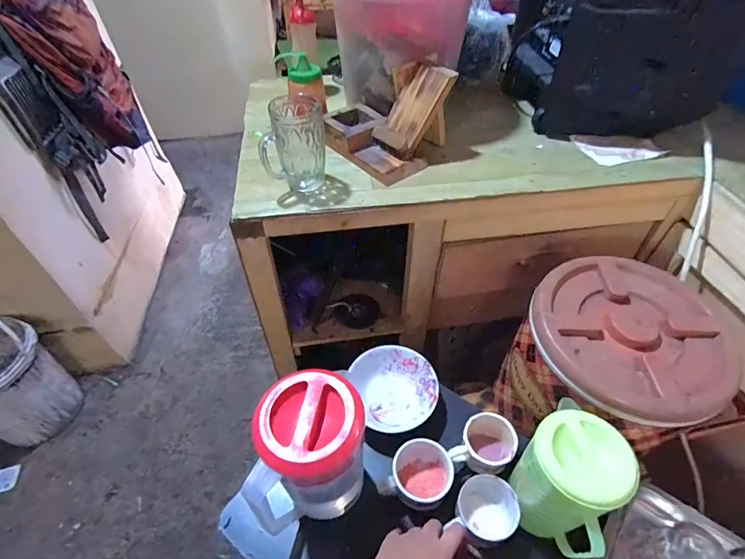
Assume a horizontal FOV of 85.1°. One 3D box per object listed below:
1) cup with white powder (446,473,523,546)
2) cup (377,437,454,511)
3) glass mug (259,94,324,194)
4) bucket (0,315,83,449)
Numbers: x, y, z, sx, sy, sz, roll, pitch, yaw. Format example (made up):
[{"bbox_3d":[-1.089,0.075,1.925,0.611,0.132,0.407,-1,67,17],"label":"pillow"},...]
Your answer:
[{"bbox_3d":[0.161,0.327,0.577,0.079,0.061,0.094,28,54,25],"label":"cup with white powder"},{"bbox_3d":[0.073,0.293,0.608,0.083,0.067,0.102,23,53,21],"label":"cup"},{"bbox_3d":[-0.121,-0.211,0.630,0.092,0.134,0.088,-7,48,-5],"label":"glass mug"},{"bbox_3d":[-1.221,0.327,1.333,0.299,0.437,0.293,-1,48,1],"label":"bucket"}]

